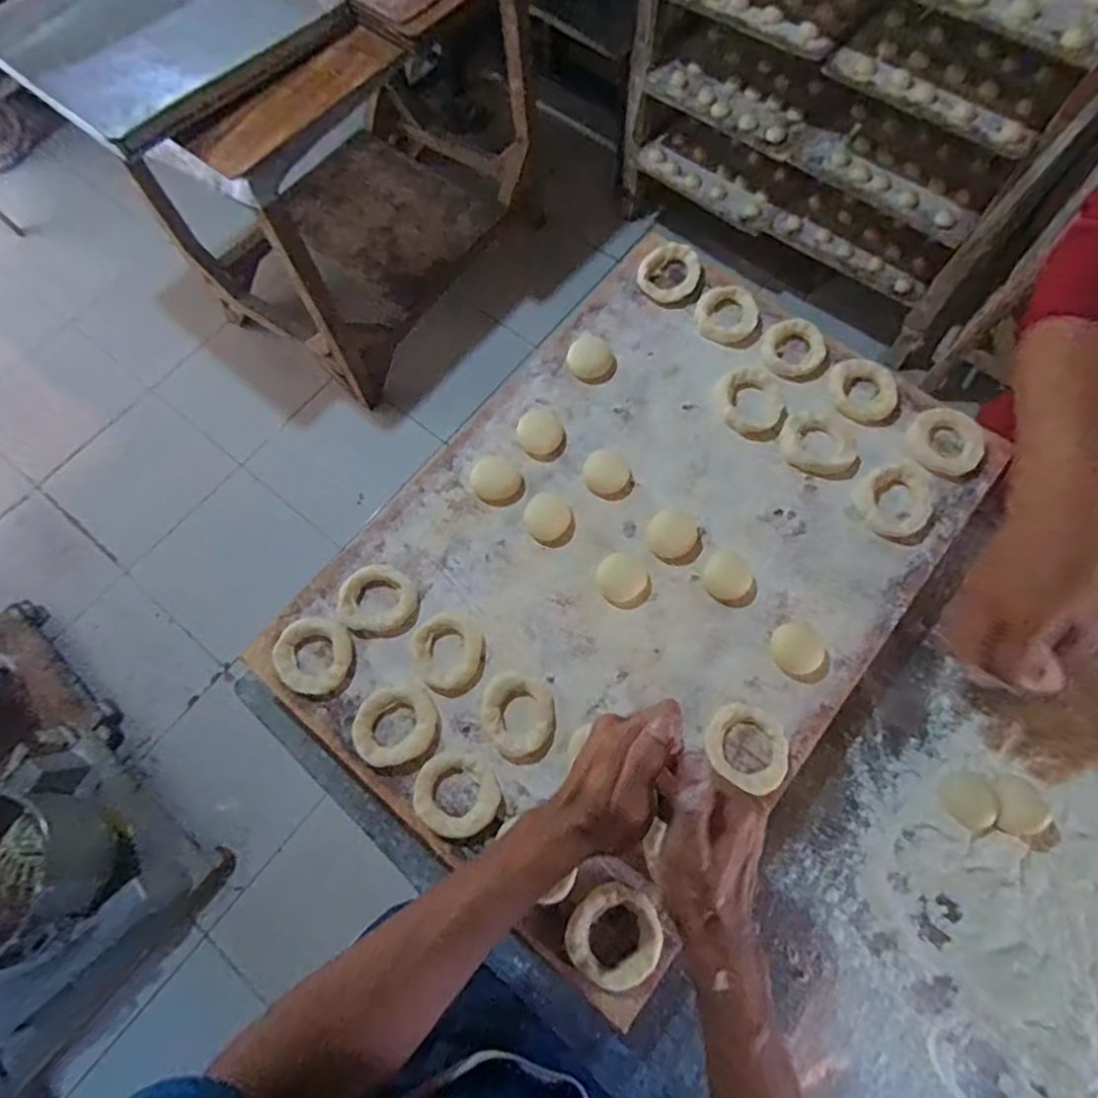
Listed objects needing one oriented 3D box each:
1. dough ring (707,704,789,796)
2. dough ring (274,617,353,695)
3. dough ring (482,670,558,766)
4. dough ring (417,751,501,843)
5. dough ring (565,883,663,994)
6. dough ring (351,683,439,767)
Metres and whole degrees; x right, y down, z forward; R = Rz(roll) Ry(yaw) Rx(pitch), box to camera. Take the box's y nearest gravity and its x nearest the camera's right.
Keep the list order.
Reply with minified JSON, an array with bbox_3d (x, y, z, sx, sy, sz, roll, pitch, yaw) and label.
[{"bbox_3d":[0.160,0.159,0.494,0.065,0.016,0.061,-1,70,2],"label":"dough ring"},{"bbox_3d":[-0.199,0.090,0.518,0.063,0.009,0.061,-1,70,2],"label":"dough ring"},{"bbox_3d":[-0.025,0.138,0.500,0.064,0.014,0.063,-1,70,2],"label":"dough ring"},{"bbox_3d":[-0.073,0.192,0.479,0.057,0.012,0.066,-39,73,-11],"label":"dough ring"},{"bbox_3d":[0.048,0.281,0.446,0.063,0.012,0.064,-1,70,2],"label":"dough ring"},{"bbox_3d":[-0.124,0.141,0.493,0.064,0.011,0.062,-1,70,2],"label":"dough ring"}]

